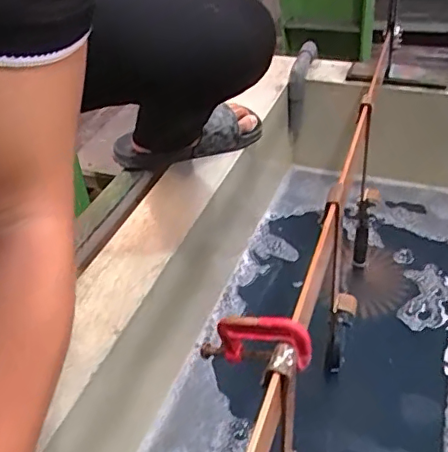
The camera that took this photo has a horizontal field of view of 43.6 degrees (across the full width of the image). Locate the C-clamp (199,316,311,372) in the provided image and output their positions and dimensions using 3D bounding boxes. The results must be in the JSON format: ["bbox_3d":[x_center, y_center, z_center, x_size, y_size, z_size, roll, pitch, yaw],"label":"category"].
[{"bbox_3d":[0.027,0.116,0.545,0.122,0.063,0.018,-13,31,33],"label":"C-clamp"}]

